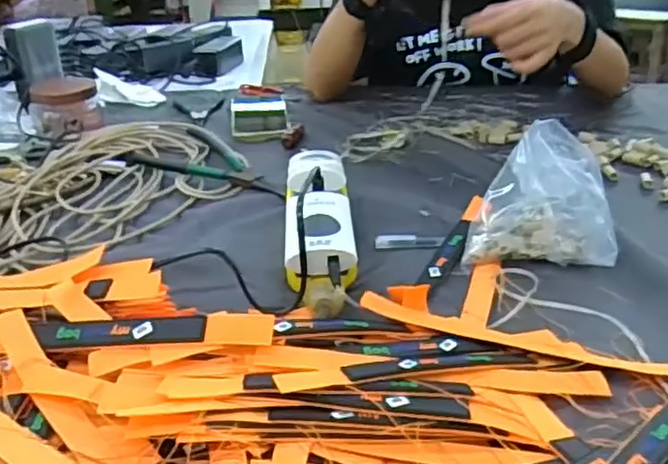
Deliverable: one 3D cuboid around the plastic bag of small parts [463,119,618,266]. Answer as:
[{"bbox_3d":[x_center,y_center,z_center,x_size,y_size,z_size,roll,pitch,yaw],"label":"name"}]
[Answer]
[{"bbox_3d":[0.184,-0.034,0.577,0.121,0.092,0.092,8,29,18],"label":"plastic bag of small parts"}]

